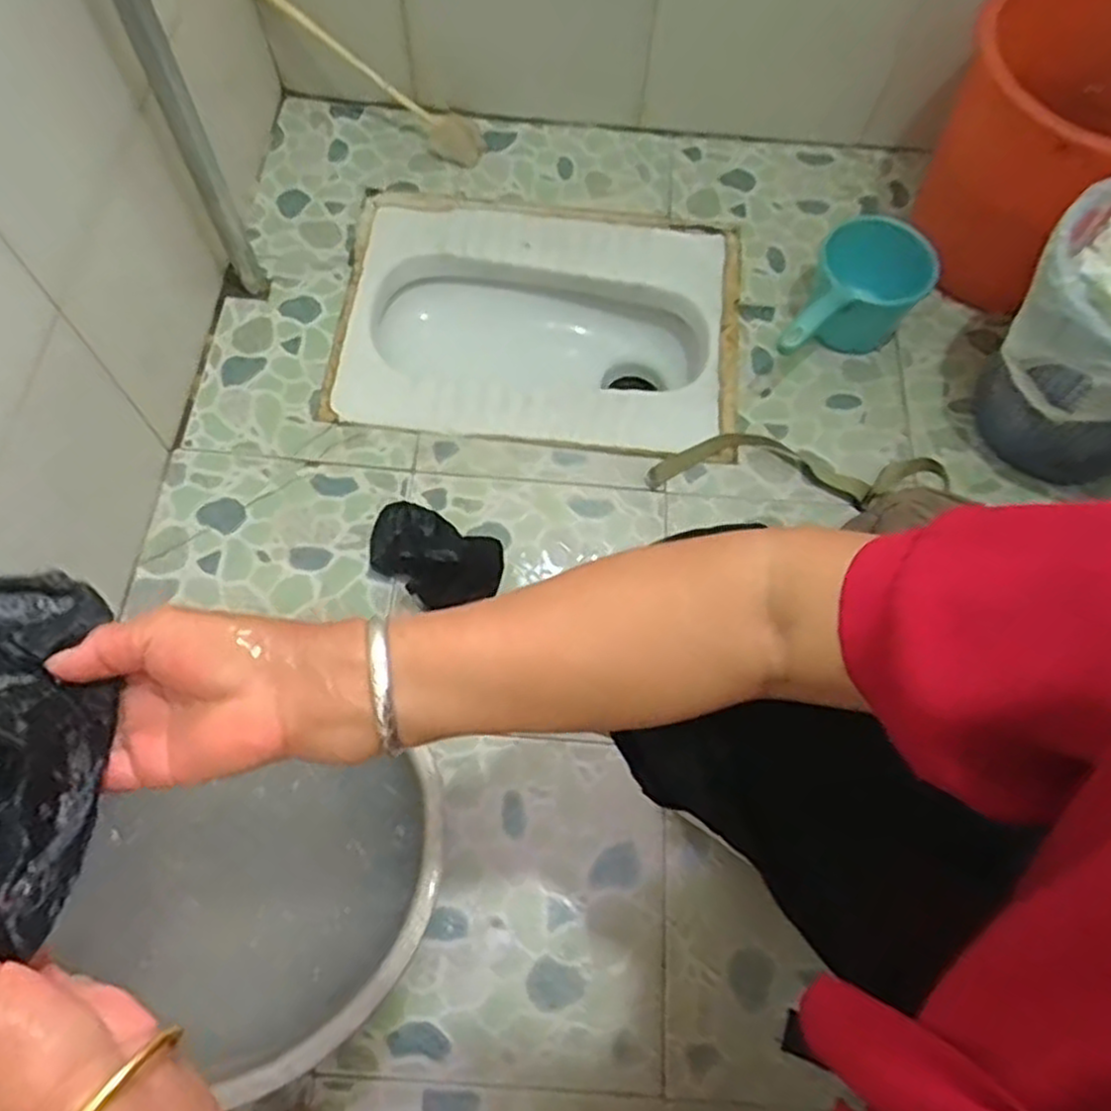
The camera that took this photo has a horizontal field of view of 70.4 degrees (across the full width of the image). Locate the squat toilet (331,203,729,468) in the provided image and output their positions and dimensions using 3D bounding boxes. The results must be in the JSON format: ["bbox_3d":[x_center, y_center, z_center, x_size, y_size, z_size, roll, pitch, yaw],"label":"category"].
[{"bbox_3d":[-0.027,-0.279,1.110,0.502,0.157,0.389,6,67,1],"label":"squat toilet"}]

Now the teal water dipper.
[{"bbox_3d":[0.356,-0.290,0.966,0.132,0.128,0.234,32,68,11],"label":"teal water dipper"}]

